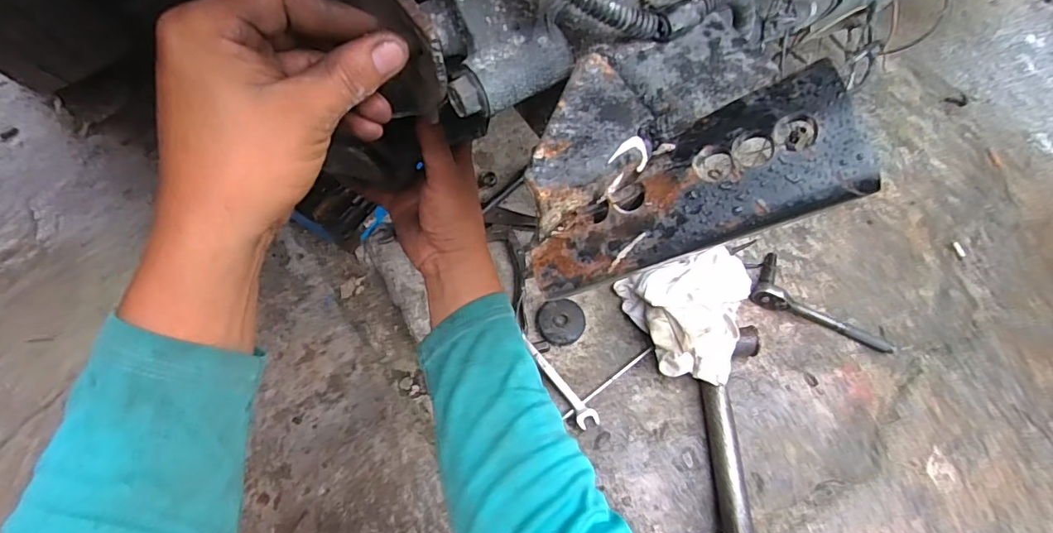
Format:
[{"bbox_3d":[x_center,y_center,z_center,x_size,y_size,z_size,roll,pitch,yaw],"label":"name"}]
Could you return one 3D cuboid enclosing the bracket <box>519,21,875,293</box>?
[{"bbox_3d":[0.055,-0.054,0.218,0.137,0.048,0.100,-20,69,21],"label":"bracket"}]

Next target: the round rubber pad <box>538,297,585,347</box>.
[{"bbox_3d":[0.049,0.076,0.705,0.062,0.010,0.062,-14,85,-4],"label":"round rubber pad"}]

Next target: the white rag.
[{"bbox_3d":[0.228,0.060,0.675,0.167,0.086,0.182,-15,68,-8],"label":"white rag"}]

